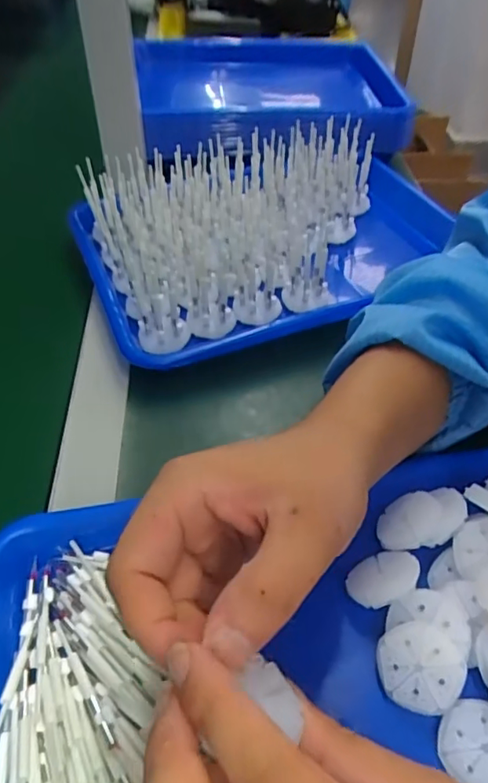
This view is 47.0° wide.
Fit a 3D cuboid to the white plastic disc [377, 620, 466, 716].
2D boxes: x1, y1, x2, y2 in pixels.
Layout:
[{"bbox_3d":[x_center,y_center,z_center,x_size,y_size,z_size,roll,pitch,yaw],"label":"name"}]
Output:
[{"bbox_3d":[0.083,0.128,0.262,0.037,0.006,0.037,-6,70,16],"label":"white plastic disc"}]

